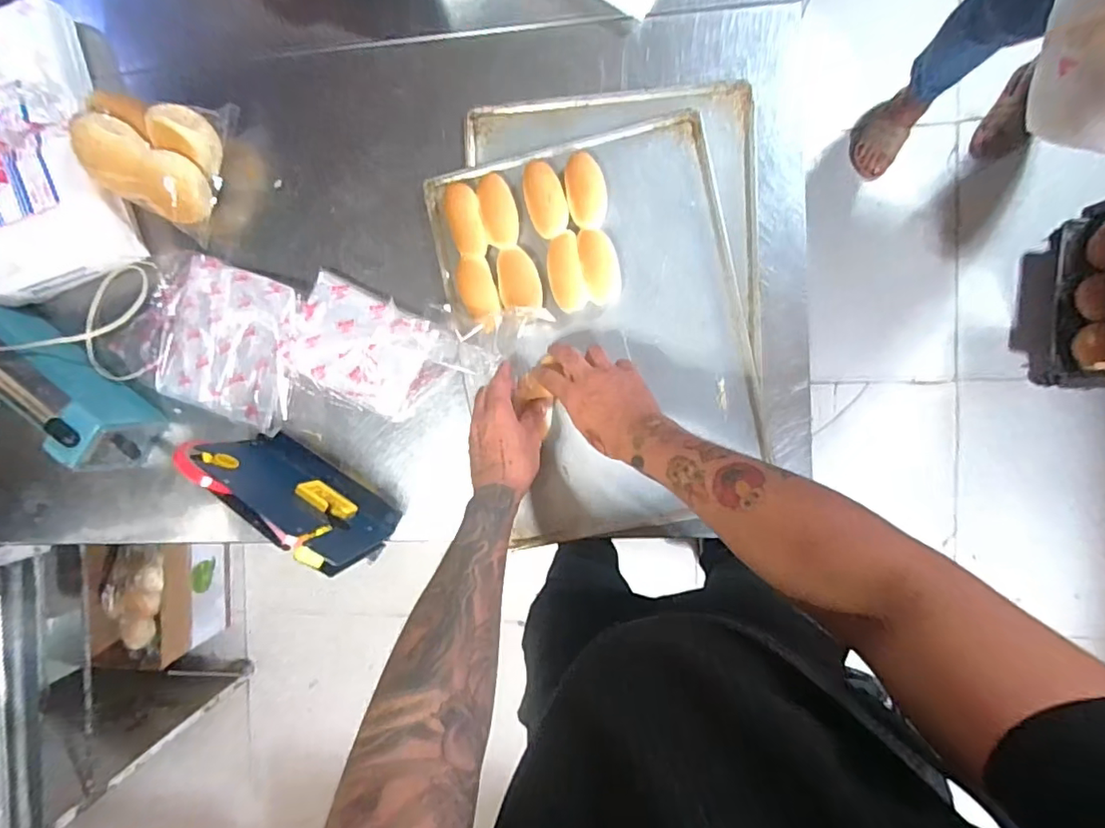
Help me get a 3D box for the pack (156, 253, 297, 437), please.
[{"bbox_3d":[-0.396,-0.085,0.673,0.172,0.035,0.182,18,94,5],"label":"pack"}]

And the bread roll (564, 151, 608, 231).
[{"bbox_3d":[0.038,-0.250,0.625,0.044,0.025,0.083,-10,91,6],"label":"bread roll"}]

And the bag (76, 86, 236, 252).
[{"bbox_3d":[-0.466,-0.302,0.652,0.139,0.079,0.158,13,93,5],"label":"bag"}]

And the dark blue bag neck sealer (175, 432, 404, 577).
[{"bbox_3d":[-0.292,0.091,0.629,0.217,0.145,0.056,36,95,4],"label":"dark blue bag neck sealer"}]

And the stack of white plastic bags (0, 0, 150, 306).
[{"bbox_3d":[-0.635,-0.306,0.671,0.200,0.068,0.307,-15,90,6],"label":"stack of white plastic bags"}]

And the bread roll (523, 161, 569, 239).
[{"bbox_3d":[-0.007,-0.240,0.620,0.041,0.025,0.084,-16,90,6],"label":"bread roll"}]

